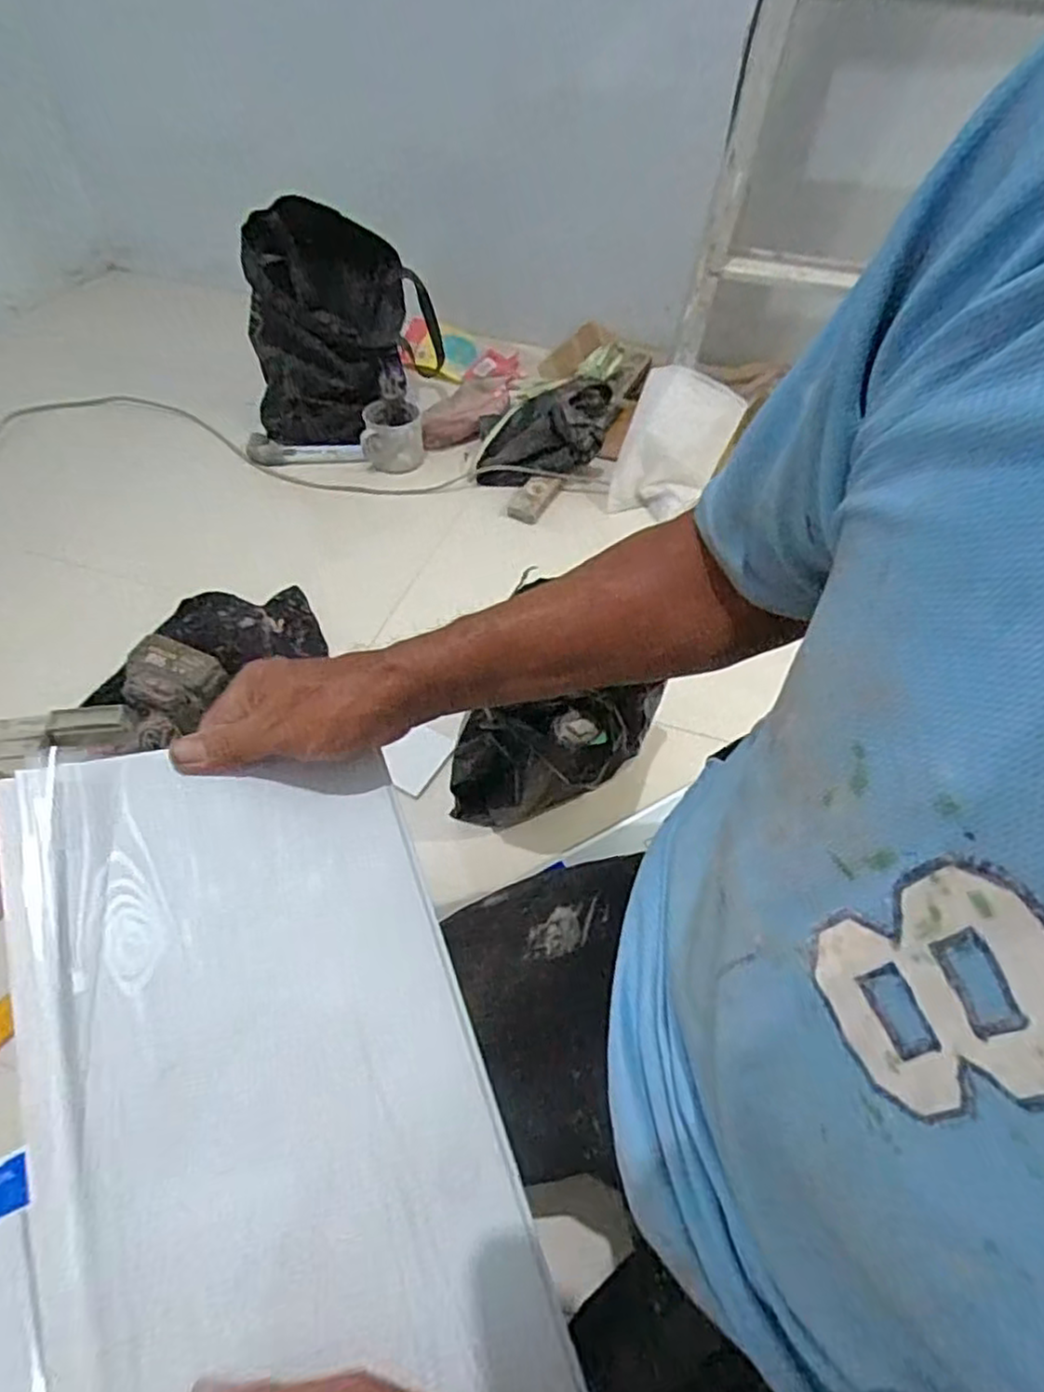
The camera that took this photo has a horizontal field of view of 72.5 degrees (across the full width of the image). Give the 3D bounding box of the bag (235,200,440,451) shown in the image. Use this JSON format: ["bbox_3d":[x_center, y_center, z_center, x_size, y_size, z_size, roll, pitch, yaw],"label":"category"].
[{"bbox_3d":[-0.313,-0.633,1.245,0.327,0.341,0.173,-4,50,-5],"label":"bag"}]

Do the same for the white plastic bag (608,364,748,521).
[{"bbox_3d":[0.249,-0.413,1.185,0.157,0.235,0.023,22,17,-4],"label":"white plastic bag"}]

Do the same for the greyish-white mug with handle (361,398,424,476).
[{"bbox_3d":[-0.228,-0.457,1.257,0.105,0.101,0.076,-4,50,-5],"label":"greyish-white mug with handle"}]

